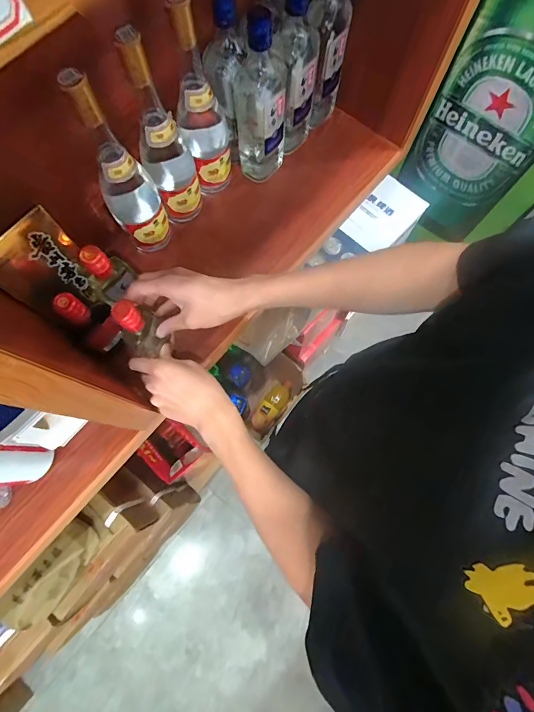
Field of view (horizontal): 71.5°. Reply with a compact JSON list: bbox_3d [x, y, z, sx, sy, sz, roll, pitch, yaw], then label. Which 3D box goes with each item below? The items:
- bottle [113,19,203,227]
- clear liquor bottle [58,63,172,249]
[{"bbox_3d":[-0.142,-0.280,0.505,0.078,0.257,0.067,-19,76,-4],"label":"bottle"},{"bbox_3d":[-0.194,-0.240,0.492,0.075,0.272,0.073,-30,77,-7],"label":"clear liquor bottle"}]

